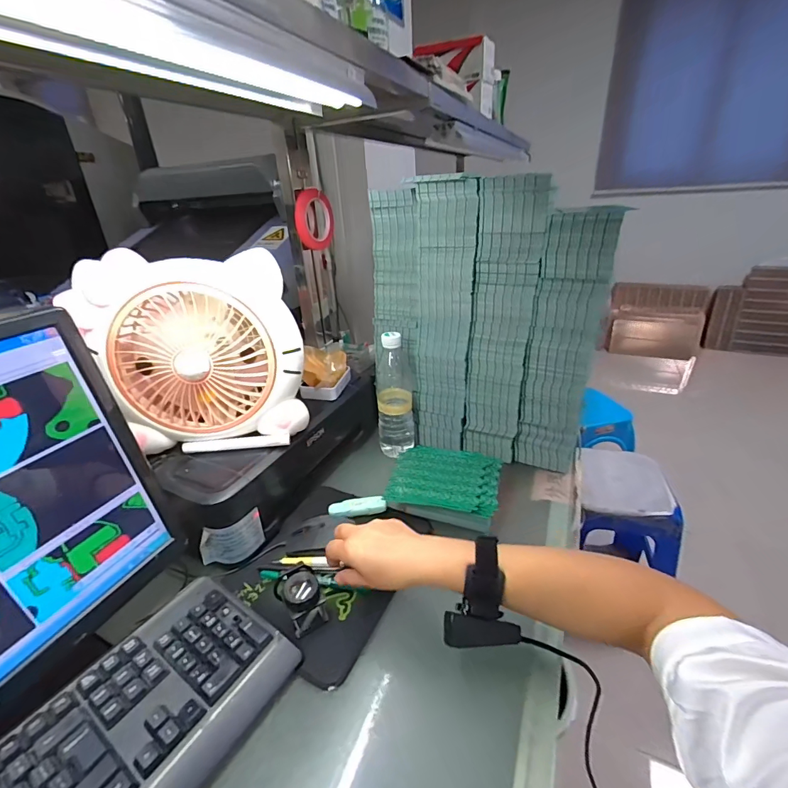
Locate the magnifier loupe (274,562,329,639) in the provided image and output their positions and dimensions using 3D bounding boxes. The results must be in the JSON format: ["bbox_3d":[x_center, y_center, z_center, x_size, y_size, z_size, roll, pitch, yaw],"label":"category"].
[{"bbox_3d":[-0.106,0.233,0.460,0.049,0.054,0.056,-15,29,-22],"label":"magnifier loupe"}]

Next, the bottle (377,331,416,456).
[{"bbox_3d":[0.002,0.006,0.728,0.068,0.233,0.079,-4,27,-2],"label":"bottle"}]

